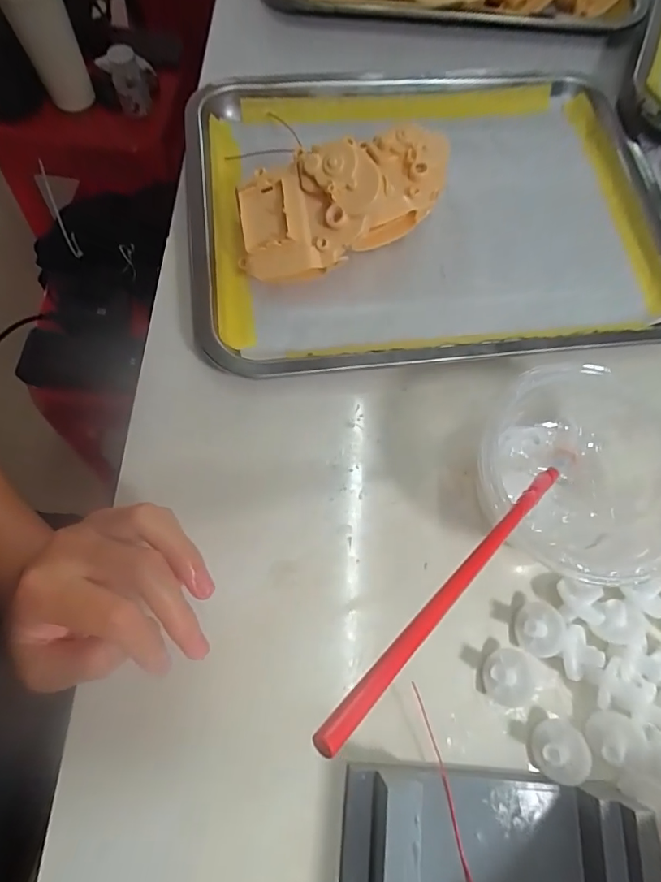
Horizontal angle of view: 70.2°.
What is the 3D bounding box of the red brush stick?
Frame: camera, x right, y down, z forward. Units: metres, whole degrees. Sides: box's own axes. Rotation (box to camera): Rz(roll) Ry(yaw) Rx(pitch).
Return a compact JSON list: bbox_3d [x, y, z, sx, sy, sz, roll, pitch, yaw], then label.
[{"bbox_3d":[0.059,0.045,0.185,0.007,0.004,0.201,49,40,15],"label":"red brush stick"}]

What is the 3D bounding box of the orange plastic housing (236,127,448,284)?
[{"bbox_3d":[0.015,-0.161,0.312,0.156,0.071,0.071,-28,75,-13],"label":"orange plastic housing"}]

